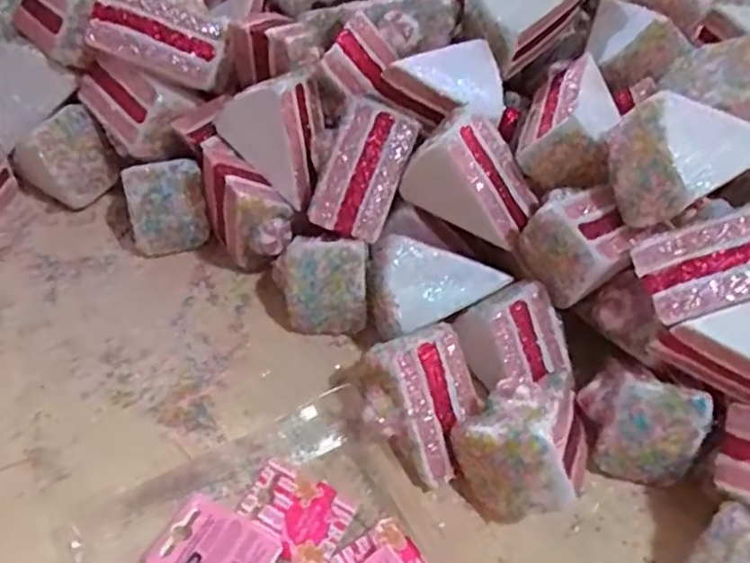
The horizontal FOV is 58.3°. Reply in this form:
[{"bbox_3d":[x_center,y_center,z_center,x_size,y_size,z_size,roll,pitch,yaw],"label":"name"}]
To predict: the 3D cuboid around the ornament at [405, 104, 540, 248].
[{"bbox_3d":[0.061,-0.063,0.432,0.082,0.076,0.051,20,52,15],"label":"ornament"}]

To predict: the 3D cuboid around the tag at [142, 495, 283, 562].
[{"bbox_3d":[-0.086,0.145,0.359,0.060,0.011,0.046,23,49,16],"label":"tag"}]

